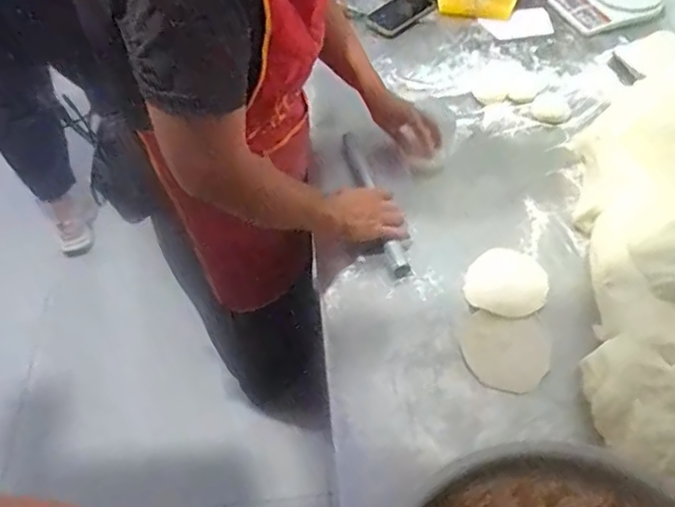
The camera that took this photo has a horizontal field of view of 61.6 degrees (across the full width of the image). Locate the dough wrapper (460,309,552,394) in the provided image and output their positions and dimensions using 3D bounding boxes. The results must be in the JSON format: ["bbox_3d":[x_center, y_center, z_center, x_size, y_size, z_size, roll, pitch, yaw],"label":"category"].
[{"bbox_3d":[0.226,0.131,0.762,0.115,0.006,0.110,7,54,7],"label":"dough wrapper"}]

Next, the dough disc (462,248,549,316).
[{"bbox_3d":[0.247,0.040,0.824,0.112,0.009,0.116,-1,54,1],"label":"dough disc"}]

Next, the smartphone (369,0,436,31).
[{"bbox_3d":[0.142,-0.524,1.213,0.160,0.010,0.066,-34,70,-16],"label":"smartphone"}]

